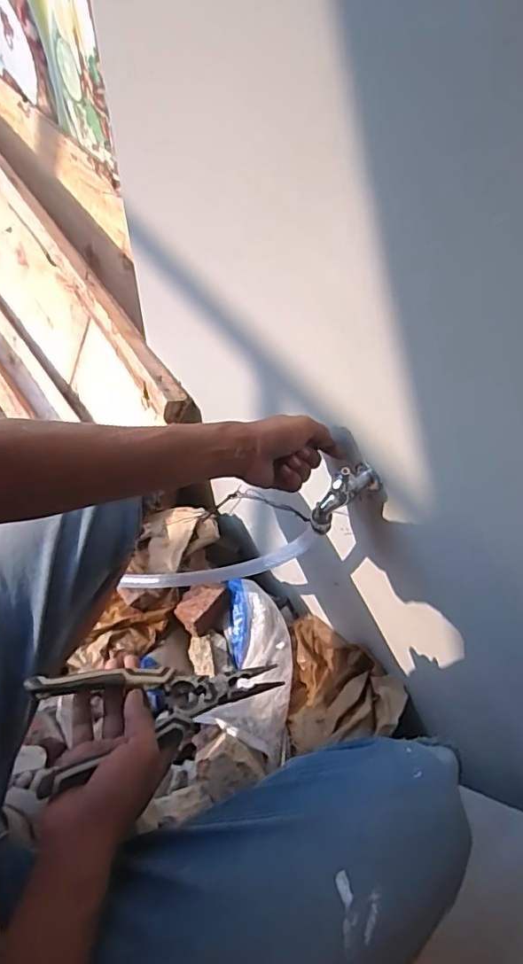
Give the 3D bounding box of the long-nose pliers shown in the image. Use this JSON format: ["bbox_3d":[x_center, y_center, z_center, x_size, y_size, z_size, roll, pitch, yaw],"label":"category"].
[{"bbox_3d":[-0.080,0.196,0.457,0.213,0.024,0.083,2,56,-27],"label":"long-nose pliers"}]

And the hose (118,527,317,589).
[{"bbox_3d":[-0.061,0.115,0.706,0.320,0.048,0.024,-17,53,31],"label":"hose"}]

